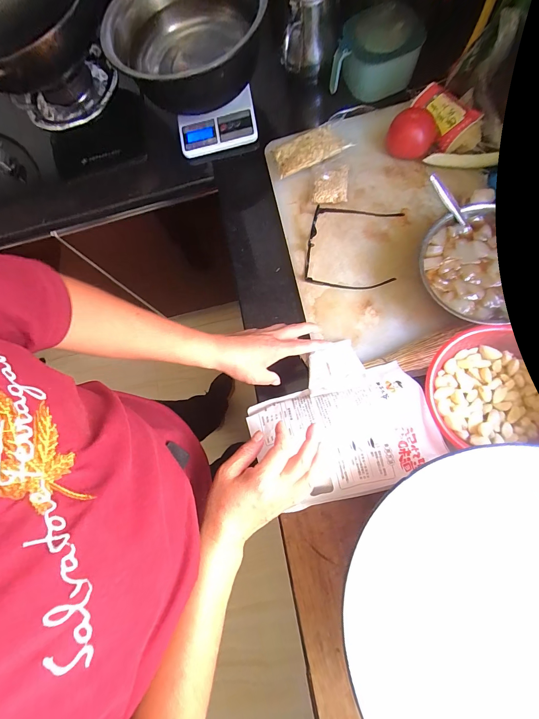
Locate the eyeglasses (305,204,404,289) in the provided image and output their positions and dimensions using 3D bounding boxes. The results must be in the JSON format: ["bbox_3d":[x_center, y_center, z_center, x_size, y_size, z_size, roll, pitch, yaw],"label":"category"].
[{"bbox_3d":[0.137,-0.191,0.525,0.144,0.039,0.147,12,77,3],"label":"eyeglasses"}]

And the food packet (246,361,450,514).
[{"bbox_3d":[0.099,0.100,0.415,0.223,0.042,0.148,-16,77,-4],"label":"food packet"}]

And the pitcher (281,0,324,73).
[{"bbox_3d":[0.067,-0.592,0.562,0.090,0.114,0.111,6,77,2],"label":"pitcher"}]

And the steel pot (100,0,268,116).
[{"bbox_3d":[-0.144,-0.582,0.574,0.279,0.118,0.324,-39,70,-2],"label":"steel pot"}]

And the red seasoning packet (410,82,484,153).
[{"bbox_3d":[0.283,-0.408,0.530,0.079,0.016,0.101,-40,77,11],"label":"red seasoning packet"}]

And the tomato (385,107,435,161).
[{"bbox_3d":[0.240,-0.380,0.532,0.072,0.057,0.058,26,78,6],"label":"tomato"}]

